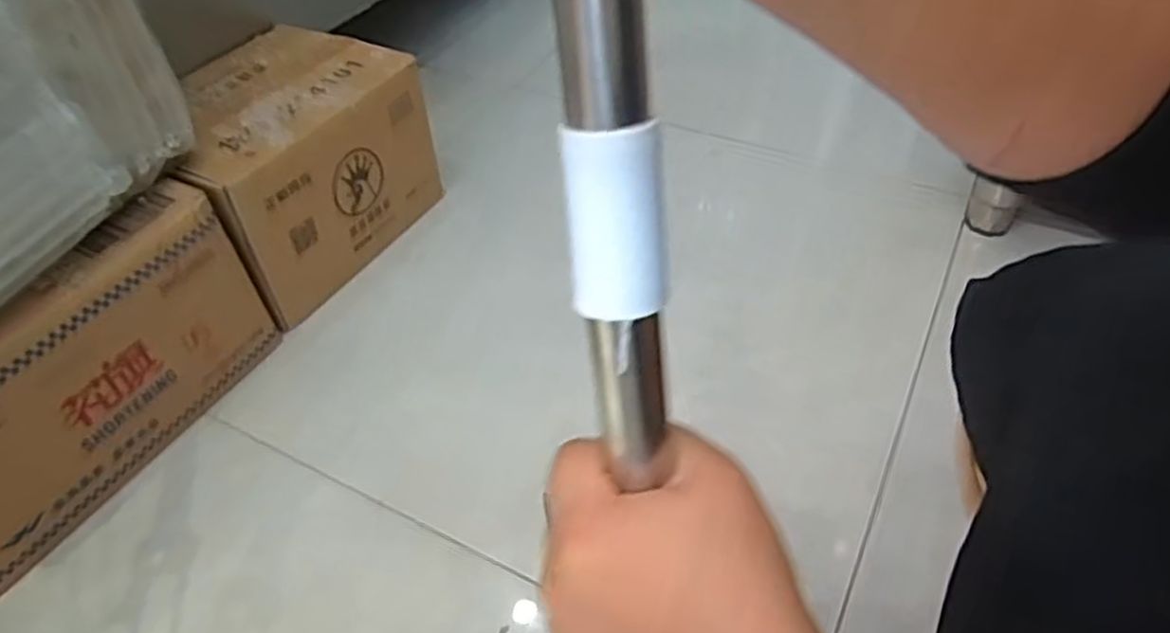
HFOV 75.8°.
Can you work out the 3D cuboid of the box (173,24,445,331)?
[{"bbox_3d":[-0.403,-0.204,1.033,0.248,0.231,0.335,24,51,25],"label":"box"}]

